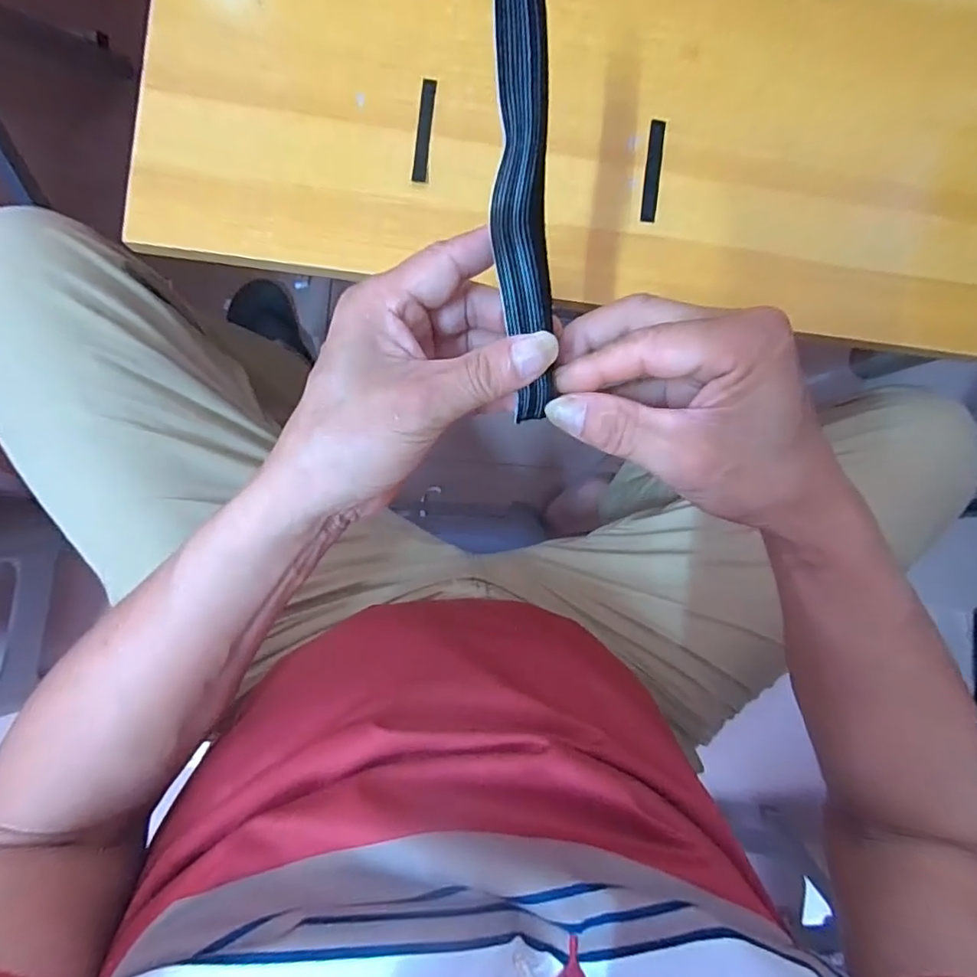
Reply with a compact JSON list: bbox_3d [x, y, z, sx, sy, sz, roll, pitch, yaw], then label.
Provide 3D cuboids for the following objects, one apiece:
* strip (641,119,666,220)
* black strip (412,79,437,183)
[{"bbox_3d":[0.113,-0.217,0.363,0.011,0.004,0.071,8,89,-5],"label":"strip"},{"bbox_3d":[-0.042,-0.234,0.348,0.009,0.004,0.067,6,89,-5],"label":"black strip"}]

